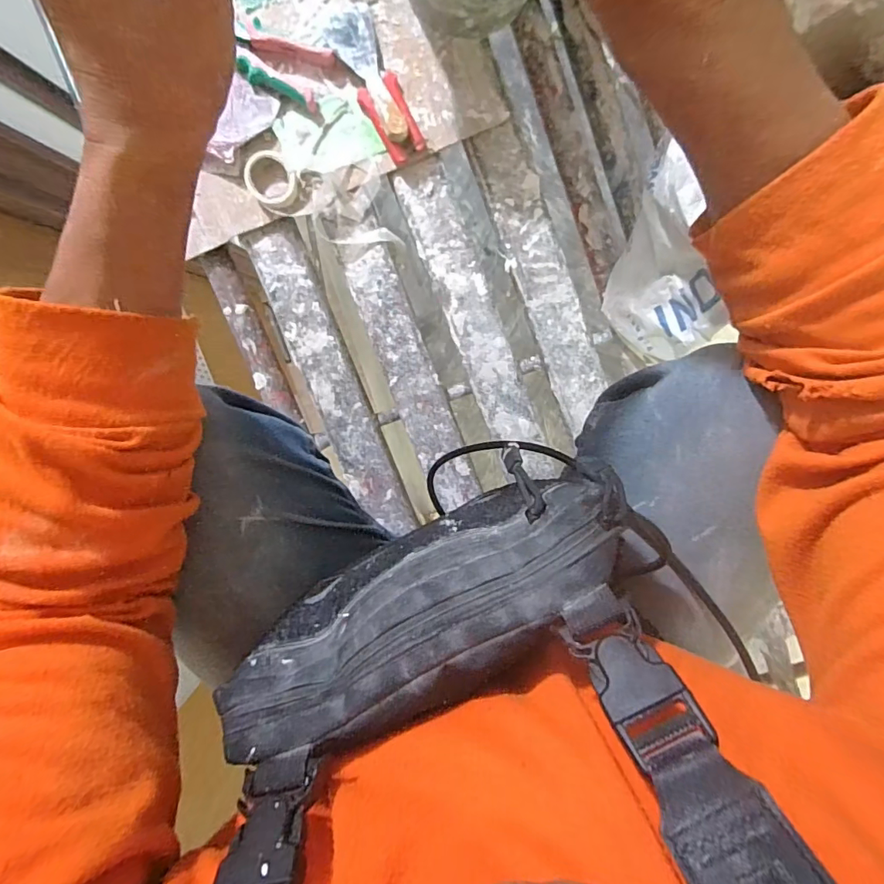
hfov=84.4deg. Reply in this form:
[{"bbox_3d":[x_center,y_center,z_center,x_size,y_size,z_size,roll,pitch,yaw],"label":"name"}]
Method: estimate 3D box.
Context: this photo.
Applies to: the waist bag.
[{"bbox_3d":[-0.003,0.089,0.258,0.225,0.093,0.067,-26,98,5],"label":"waist bag"}]

